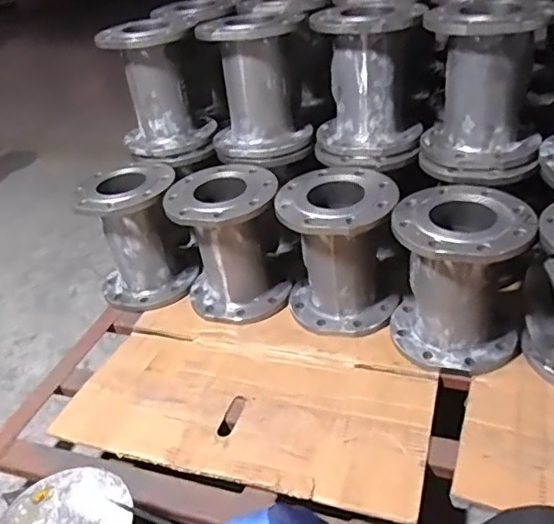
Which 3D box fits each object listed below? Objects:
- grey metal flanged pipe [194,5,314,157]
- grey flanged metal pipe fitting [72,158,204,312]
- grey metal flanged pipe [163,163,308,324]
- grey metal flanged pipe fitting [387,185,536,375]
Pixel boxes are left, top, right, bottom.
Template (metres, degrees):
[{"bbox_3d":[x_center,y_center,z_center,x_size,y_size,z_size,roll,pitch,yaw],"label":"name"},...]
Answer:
[{"bbox_3d":[-0.042,-0.372,1.156,0.201,0.249,0.184,-7,34,1],"label":"grey metal flanged pipe"},{"bbox_3d":[-0.289,-0.053,1.177,0.205,0.254,0.201,-7,34,1],"label":"grey flanged metal pipe fitting"},{"bbox_3d":[-0.086,-0.038,1.123,0.218,0.262,0.214,-10,34,-3],"label":"grey metal flanged pipe"},{"bbox_3d":[0.306,0.027,0.950,0.210,0.250,0.200,4,35,17],"label":"grey metal flanged pipe fitting"}]

